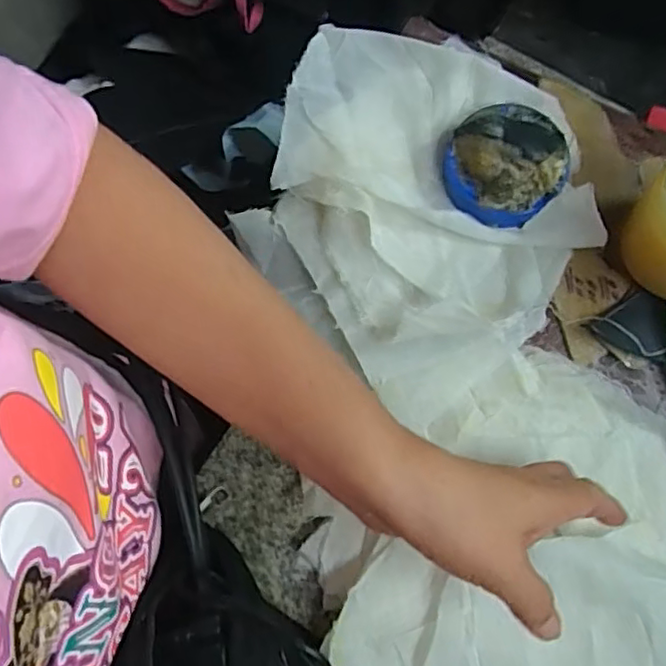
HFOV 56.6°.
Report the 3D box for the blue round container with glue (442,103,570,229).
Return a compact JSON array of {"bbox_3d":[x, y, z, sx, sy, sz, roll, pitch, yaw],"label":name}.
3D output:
[{"bbox_3d":[0.106,-0.105,0.377,0.069,0.029,0.075,0,79,1],"label":"blue round container with glue"}]

